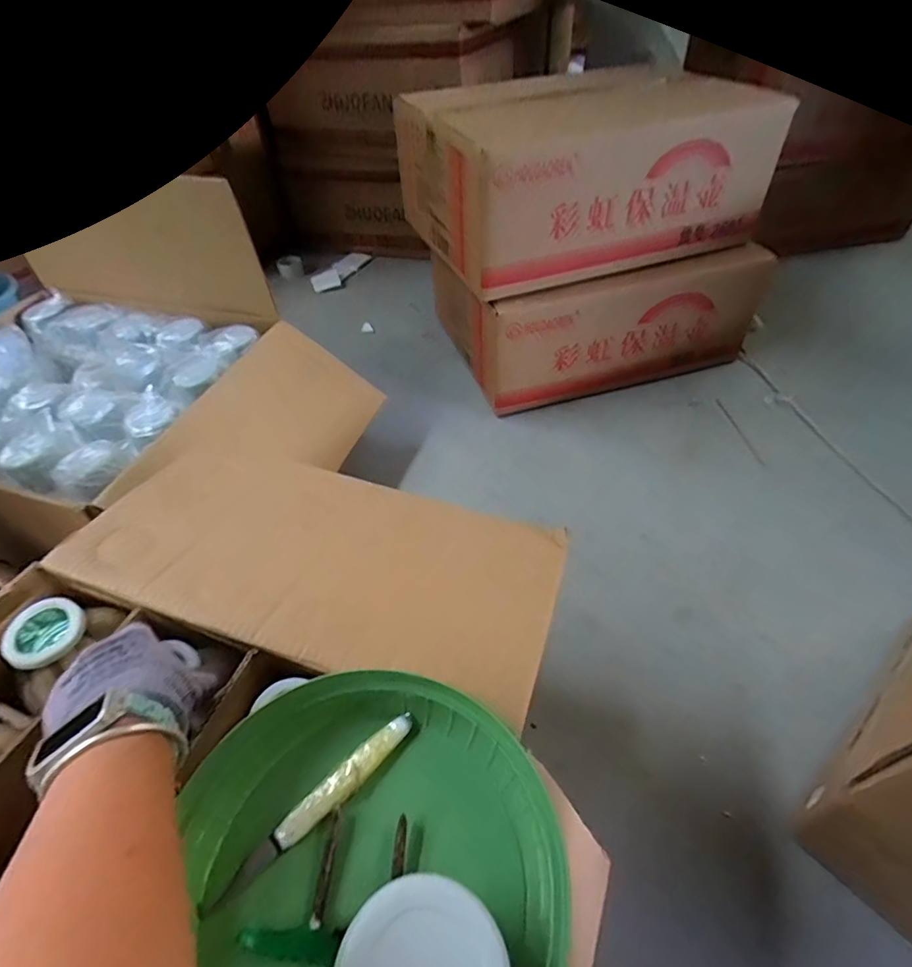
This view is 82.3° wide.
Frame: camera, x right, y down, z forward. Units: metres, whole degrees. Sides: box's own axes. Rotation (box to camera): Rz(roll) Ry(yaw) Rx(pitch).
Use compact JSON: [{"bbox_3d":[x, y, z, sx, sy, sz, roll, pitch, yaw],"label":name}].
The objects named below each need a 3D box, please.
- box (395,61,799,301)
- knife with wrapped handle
[{"bbox_3d":[0.261,-0.645,1.071,0.624,0.265,0.456,-16,48,-11],"label":"box"},{"bbox_3d":[-0.089,0.212,0.346,0.150,0.018,0.018,-34,53,-25],"label":"knife with wrapped handle"}]

